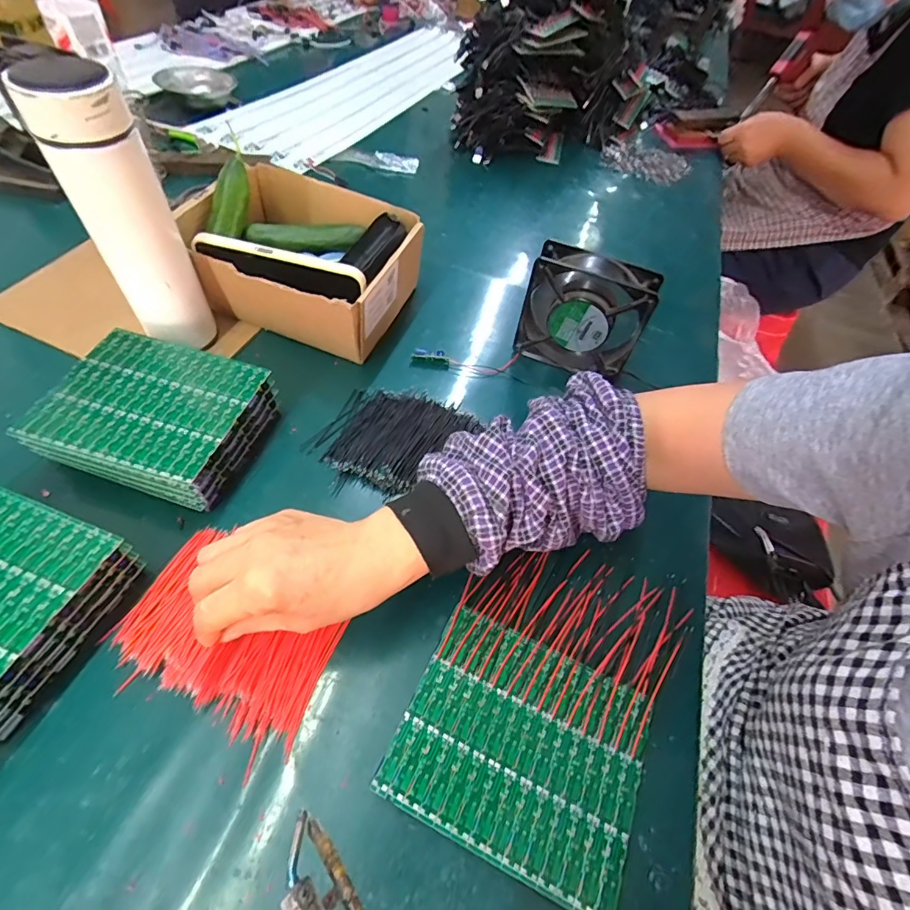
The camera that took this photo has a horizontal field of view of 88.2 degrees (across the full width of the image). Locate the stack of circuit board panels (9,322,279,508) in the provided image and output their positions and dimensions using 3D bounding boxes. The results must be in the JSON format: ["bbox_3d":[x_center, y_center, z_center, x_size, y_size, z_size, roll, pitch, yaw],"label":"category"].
[{"bbox_3d":[-0.253,-0.030,0.404,0.146,0.060,0.132,14,53,6],"label":"stack of circuit board panels"}]

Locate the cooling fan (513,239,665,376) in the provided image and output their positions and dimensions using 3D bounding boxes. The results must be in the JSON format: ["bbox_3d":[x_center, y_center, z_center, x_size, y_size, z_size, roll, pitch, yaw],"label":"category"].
[{"bbox_3d":[0.133,-0.147,0.488,0.123,0.110,0.041,19,54,10],"label":"cooling fan"}]

